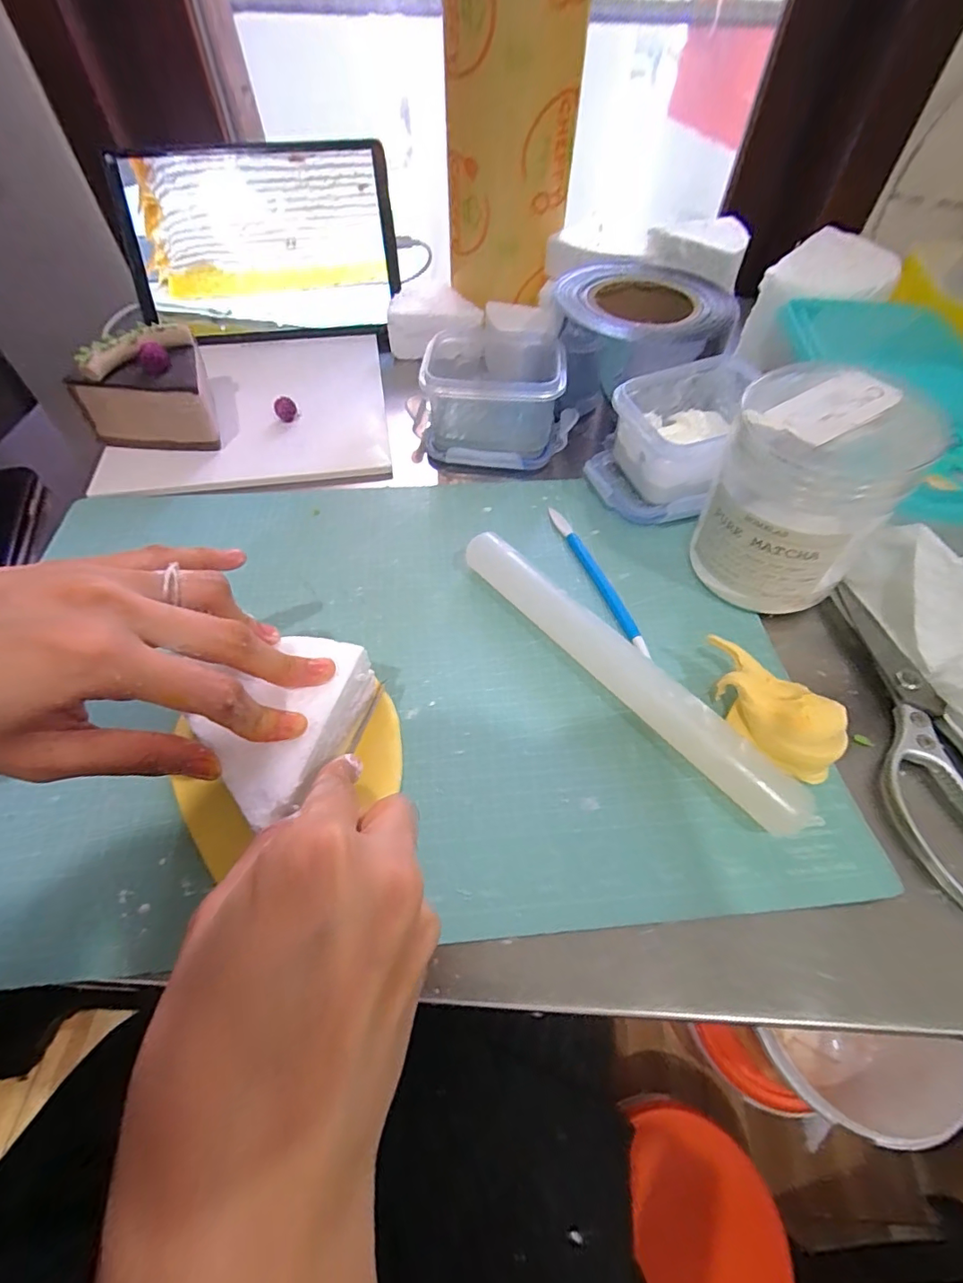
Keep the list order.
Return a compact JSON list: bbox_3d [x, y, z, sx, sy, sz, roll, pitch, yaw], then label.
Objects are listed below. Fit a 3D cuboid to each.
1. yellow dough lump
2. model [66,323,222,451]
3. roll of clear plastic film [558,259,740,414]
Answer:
[{"bbox_3d":[0.142,0.033,0.253,0.047,0.045,0.068,2,55,0],"label":"yellow dough lump"},{"bbox_3d":[-0.250,-0.182,0.377,0.091,0.068,0.072,-19,58,-14],"label":"model"},{"bbox_3d":[0.128,-0.248,0.420,0.127,0.077,0.123,1,55,-1],"label":"roll of clear plastic film"}]

